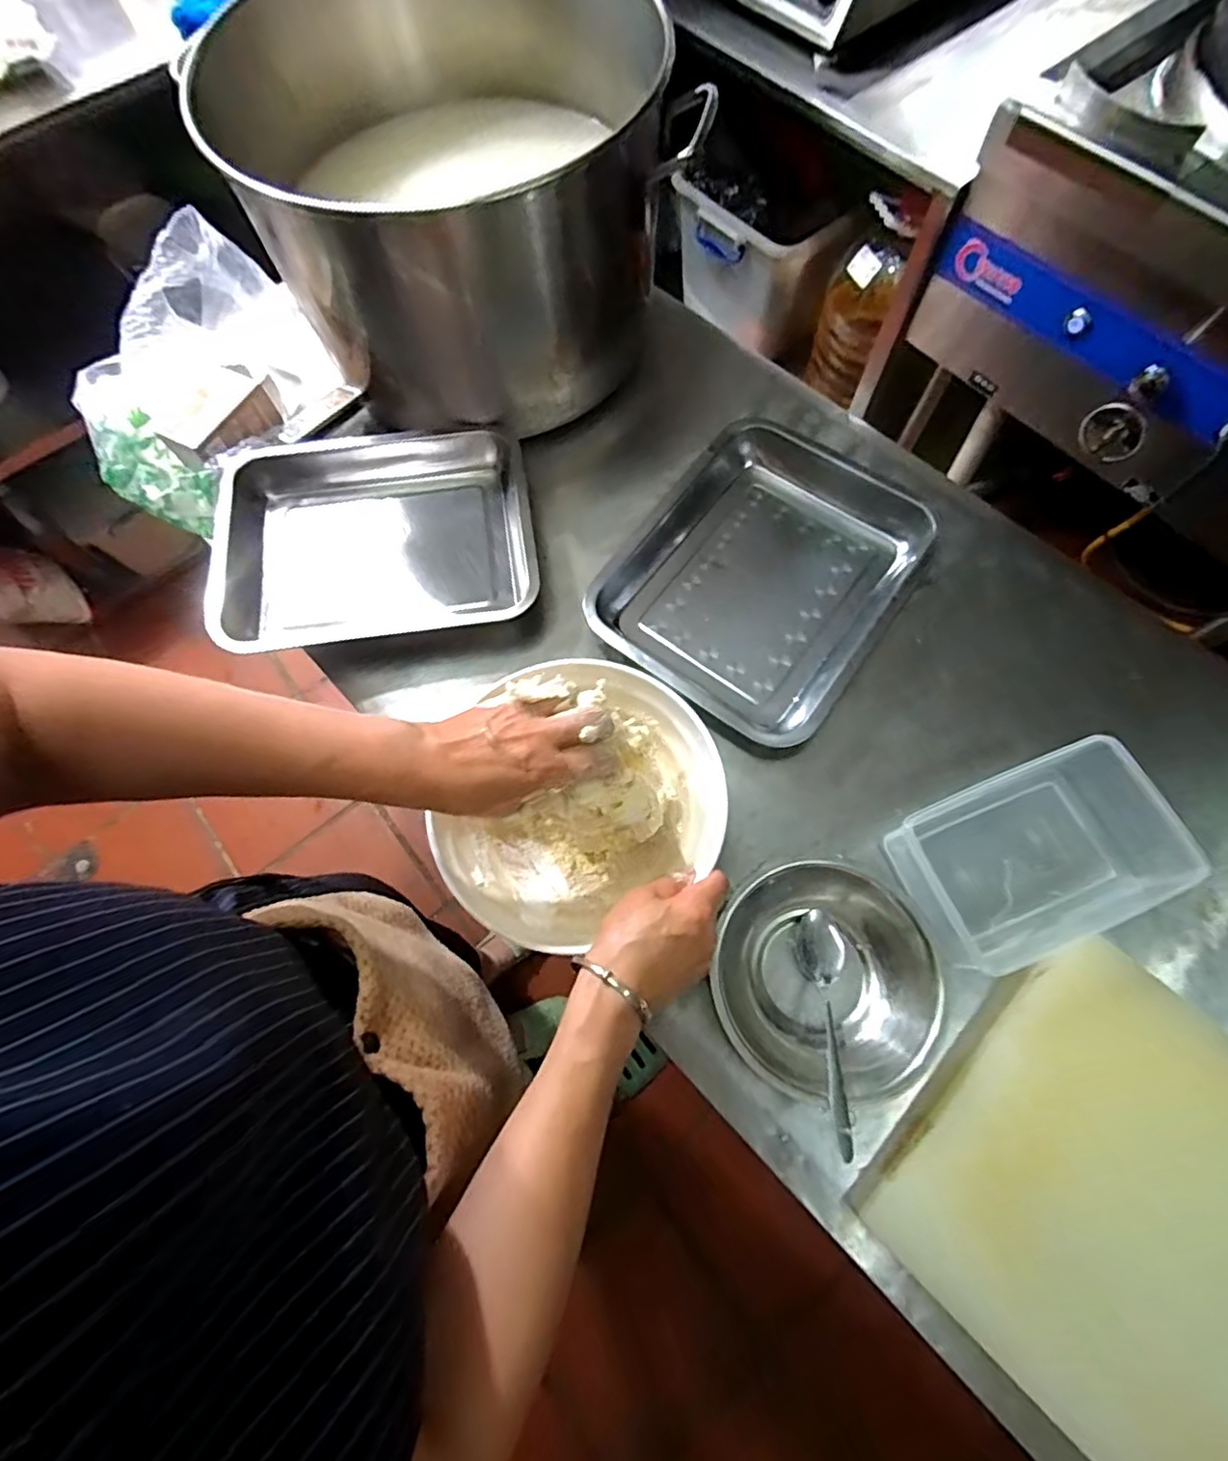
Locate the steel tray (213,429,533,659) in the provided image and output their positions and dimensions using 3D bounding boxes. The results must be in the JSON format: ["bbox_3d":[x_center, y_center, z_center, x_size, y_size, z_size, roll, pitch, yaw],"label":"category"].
[{"bbox_3d":[-0.232,-0.187,0.608,0.300,0.050,0.233,-10,70,-2],"label":"steel tray"}]

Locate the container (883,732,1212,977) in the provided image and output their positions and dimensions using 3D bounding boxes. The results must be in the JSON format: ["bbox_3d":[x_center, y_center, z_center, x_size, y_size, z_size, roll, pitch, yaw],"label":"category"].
[{"bbox_3d":[0.336,0.100,0.485,0.201,0.059,0.137,-22,71,-6],"label":"container"}]

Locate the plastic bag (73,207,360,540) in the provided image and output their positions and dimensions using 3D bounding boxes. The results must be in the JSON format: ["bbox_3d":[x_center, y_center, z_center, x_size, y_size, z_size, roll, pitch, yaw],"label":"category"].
[{"bbox_3d":[-0.405,-0.347,0.619,0.213,0.113,0.264,40,76,15],"label":"plastic bag"}]

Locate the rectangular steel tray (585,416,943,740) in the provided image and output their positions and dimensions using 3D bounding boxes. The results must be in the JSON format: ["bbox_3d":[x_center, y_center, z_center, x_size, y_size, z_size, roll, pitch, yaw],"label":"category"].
[{"bbox_3d":[0.142,-0.147,0.594,0.233,0.045,0.297,33,75,13],"label":"rectangular steel tray"}]

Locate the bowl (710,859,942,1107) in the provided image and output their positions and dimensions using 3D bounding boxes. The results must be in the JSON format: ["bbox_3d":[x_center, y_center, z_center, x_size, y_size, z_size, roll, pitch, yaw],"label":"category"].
[{"bbox_3d":[0.156,0.185,0.469,0.153,0.044,0.156,-1,70,2],"label":"bowl"}]

